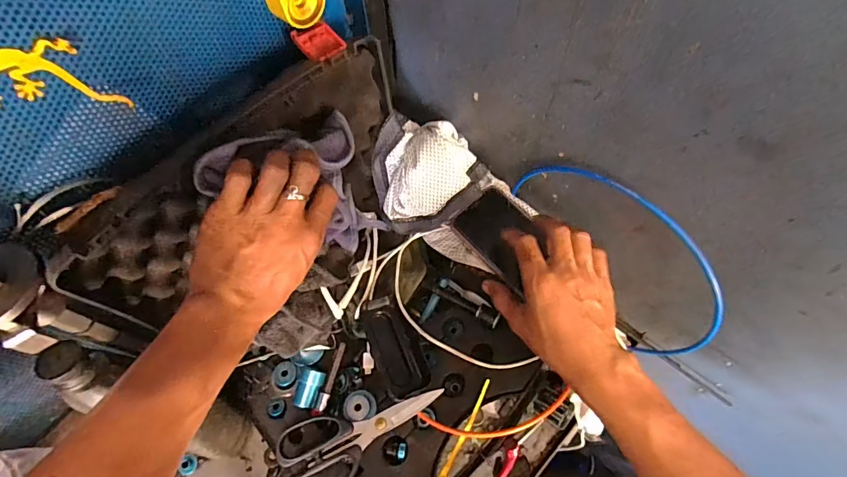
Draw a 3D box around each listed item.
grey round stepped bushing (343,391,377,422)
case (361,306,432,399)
[{"bbox_3d":[-0.069,0.180,0.468,0.034,0.008,0.031,-1,64,2],"label":"grey round stepped bushing"},{"bbox_3d":[-0.030,0.122,0.480,0.046,0.021,0.097,-22,66,-9],"label":"case"}]

